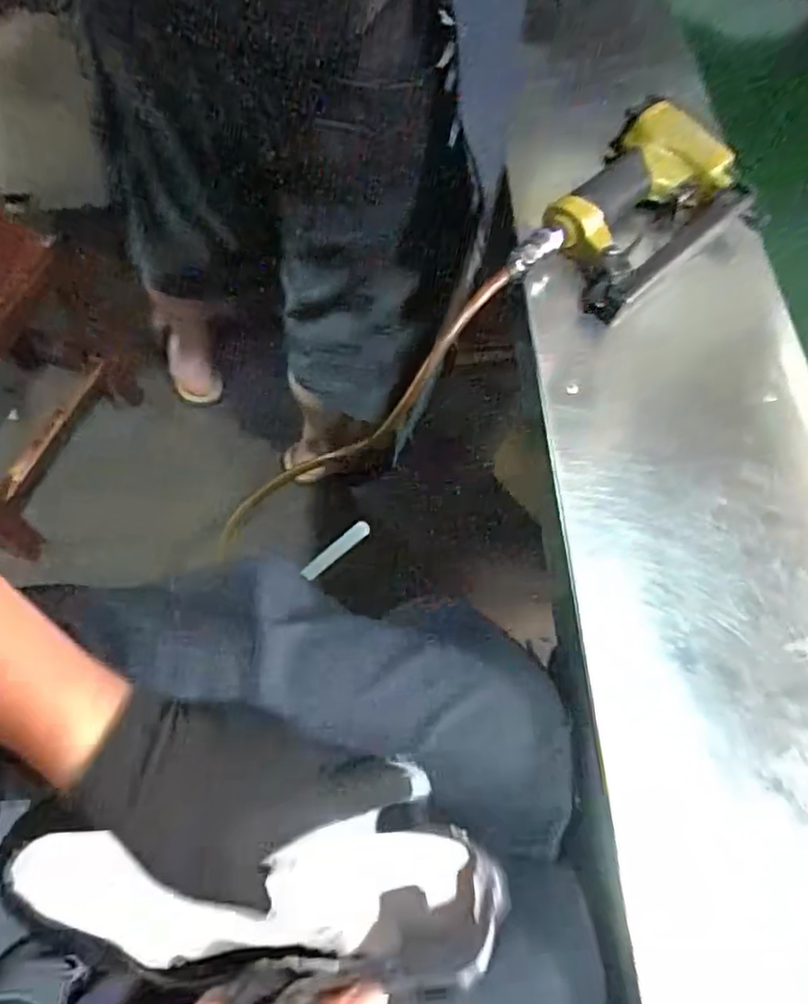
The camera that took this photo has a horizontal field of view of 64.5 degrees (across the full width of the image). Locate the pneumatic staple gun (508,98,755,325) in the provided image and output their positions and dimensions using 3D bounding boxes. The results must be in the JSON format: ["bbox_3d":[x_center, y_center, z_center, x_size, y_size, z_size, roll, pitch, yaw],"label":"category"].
[{"bbox_3d":[0.190,-0.223,0.512,0.127,0.050,0.215,36,66,10],"label":"pneumatic staple gun"}]

